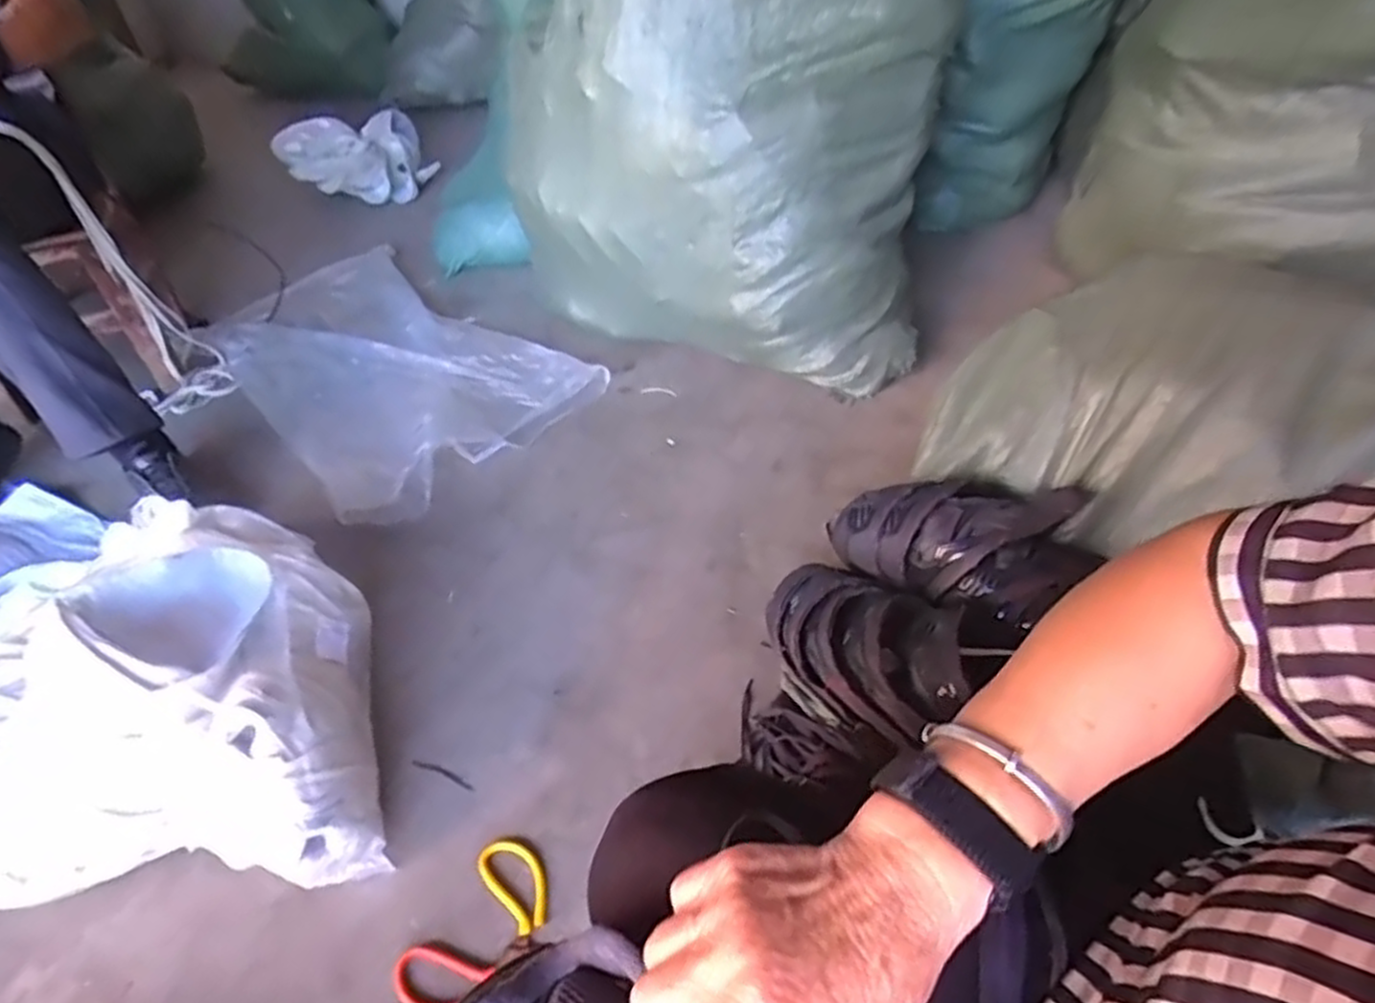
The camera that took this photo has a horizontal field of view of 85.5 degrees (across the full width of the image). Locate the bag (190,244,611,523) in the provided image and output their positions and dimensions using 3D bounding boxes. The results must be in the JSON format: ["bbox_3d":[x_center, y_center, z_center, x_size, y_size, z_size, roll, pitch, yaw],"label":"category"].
[{"bbox_3d":[-0.617,-0.287,1.450,0.822,0.084,0.510,31,53,29],"label":"bag"}]

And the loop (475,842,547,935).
[{"bbox_3d":[-0.176,0.392,0.770,0.052,0.007,0.101,-35,53,-29],"label":"loop"}]

